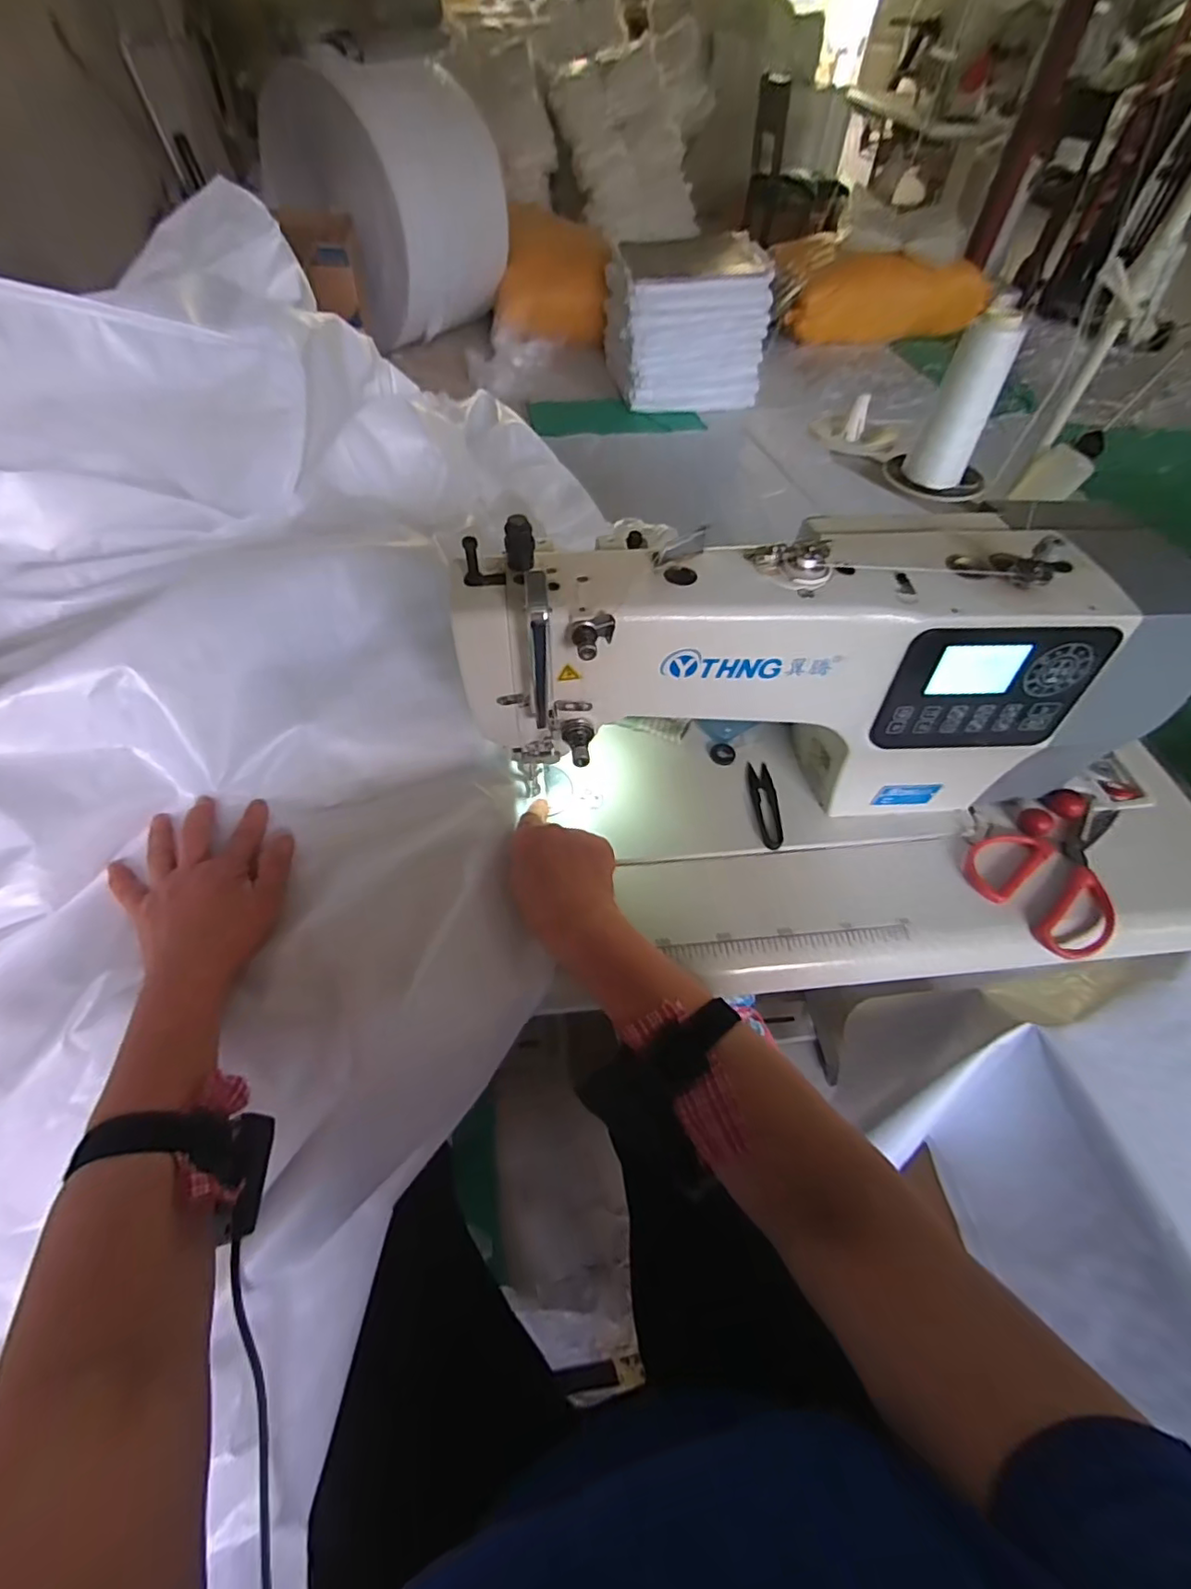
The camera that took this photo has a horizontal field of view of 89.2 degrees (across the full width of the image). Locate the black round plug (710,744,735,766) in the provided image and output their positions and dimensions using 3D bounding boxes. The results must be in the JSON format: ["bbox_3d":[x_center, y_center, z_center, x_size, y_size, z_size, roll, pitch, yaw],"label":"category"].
[{"bbox_3d":[0.128,-0.041,0.608,0.025,0.004,0.025,1,54,-2],"label":"black round plug"}]

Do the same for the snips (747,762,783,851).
[{"bbox_3d":[0.162,0.008,0.570,0.023,0.006,0.098,1,54,-2],"label":"snips"}]

